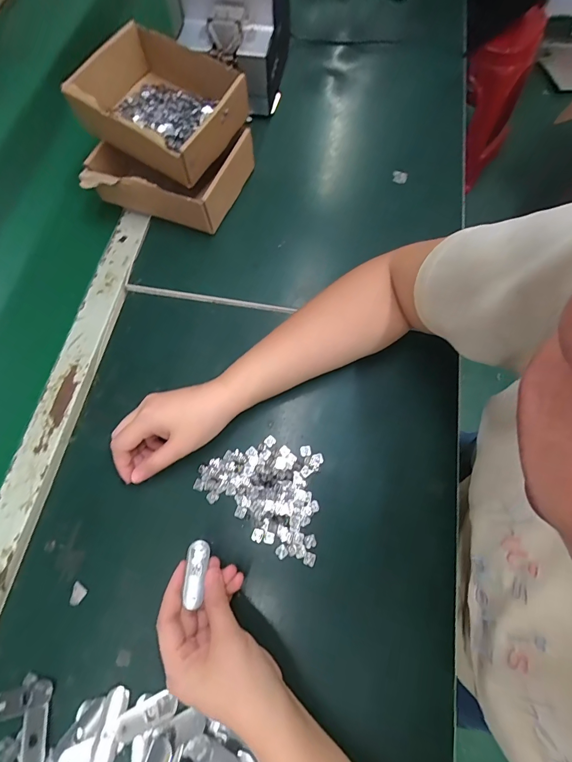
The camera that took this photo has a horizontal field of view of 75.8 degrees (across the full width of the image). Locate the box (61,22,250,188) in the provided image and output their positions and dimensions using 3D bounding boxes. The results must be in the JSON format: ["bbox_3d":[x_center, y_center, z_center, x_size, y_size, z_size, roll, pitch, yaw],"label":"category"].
[{"bbox_3d":[-0.146,-0.329,0.442,0.163,0.065,0.138,28,72,13],"label":"box"}]

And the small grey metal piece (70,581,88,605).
[{"bbox_3d":[-0.193,0.196,0.338,0.015,0.004,0.016,29,72,11],"label":"small grey metal piece"}]

